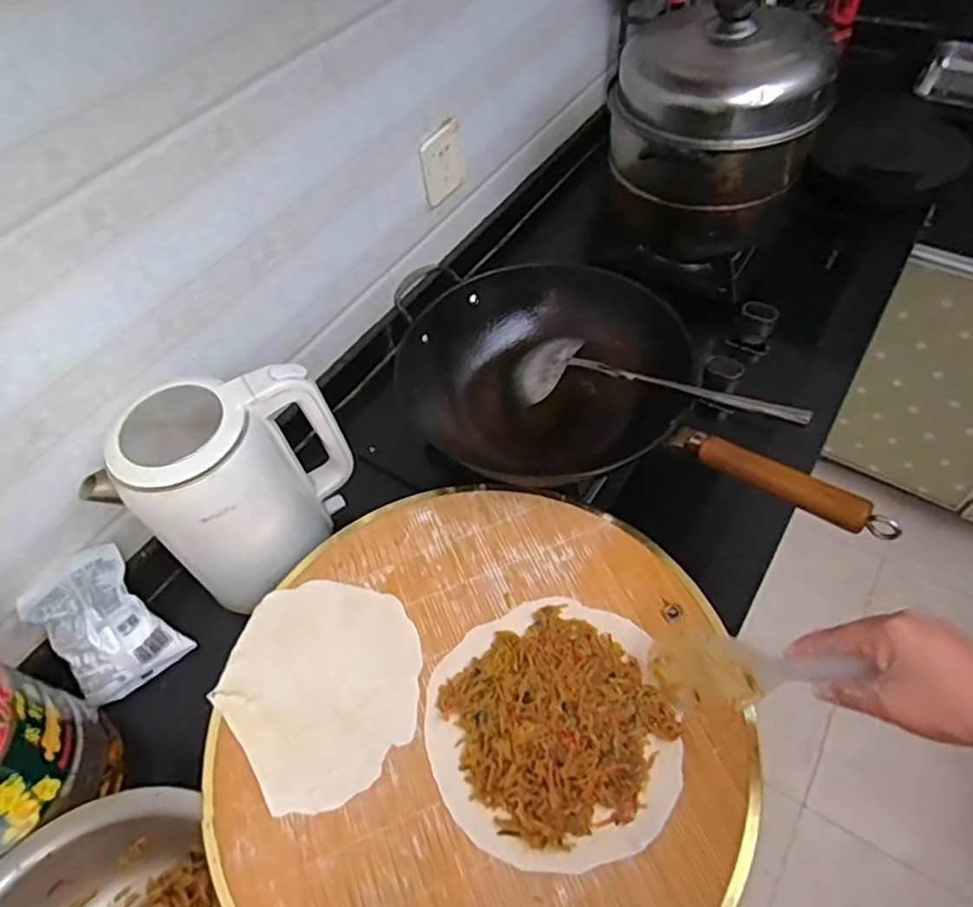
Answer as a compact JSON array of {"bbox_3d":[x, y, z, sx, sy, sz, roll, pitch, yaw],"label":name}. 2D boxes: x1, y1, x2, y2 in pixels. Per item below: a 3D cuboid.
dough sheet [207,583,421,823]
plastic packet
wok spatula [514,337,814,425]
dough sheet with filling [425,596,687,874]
[{"bbox_3d":[-0.146,0.200,0.579,0.171,0.007,0.191,-35,58,-19],"label":"dough sheet"},{"bbox_3d":[-0.401,0.183,0.677,0.102,0.153,0.034,-37,14,-22],"label":"plastic packet"},{"bbox_3d":[0.169,-0.069,0.689,0.333,0.043,0.084,17,56,35],"label":"wok spatula"},{"bbox_3d":[0.053,0.225,0.537,0.197,0.015,0.202,-15,54,-5],"label":"dough sheet with filling"}]

